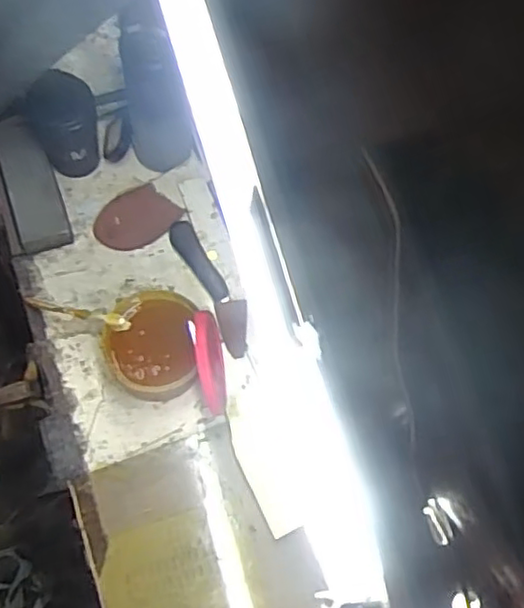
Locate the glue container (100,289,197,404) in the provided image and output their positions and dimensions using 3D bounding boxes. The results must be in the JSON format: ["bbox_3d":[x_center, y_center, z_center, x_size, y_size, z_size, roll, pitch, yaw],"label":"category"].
[{"bbox_3d":[-0.133,0.053,0.775,0.107,0.086,0.123,-1,67,-2],"label":"glue container"}]

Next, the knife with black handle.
[{"bbox_3d":[-0.065,-0.025,0.857,0.043,0.017,0.204,-25,70,-11],"label":"knife with black handle"}]

